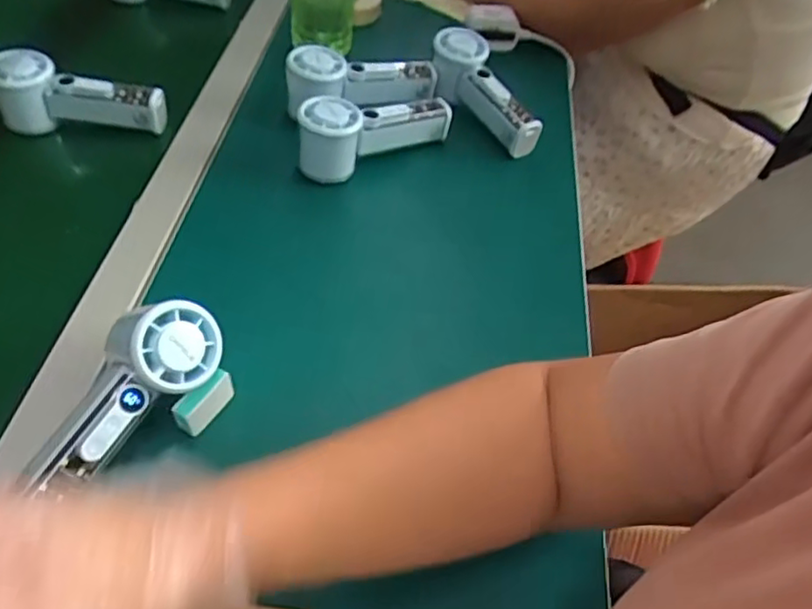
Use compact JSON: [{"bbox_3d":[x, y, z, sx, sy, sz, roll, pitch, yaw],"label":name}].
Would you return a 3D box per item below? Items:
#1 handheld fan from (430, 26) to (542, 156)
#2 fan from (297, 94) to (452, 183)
[{"bbox_3d":[0.077,-0.212,0.652,0.050,0.049,0.149,-27,71,-24],"label":"handheld fan"},{"bbox_3d":[-0.031,-0.166,0.604,0.148,0.070,0.047,-30,59,-25],"label":"fan"}]

